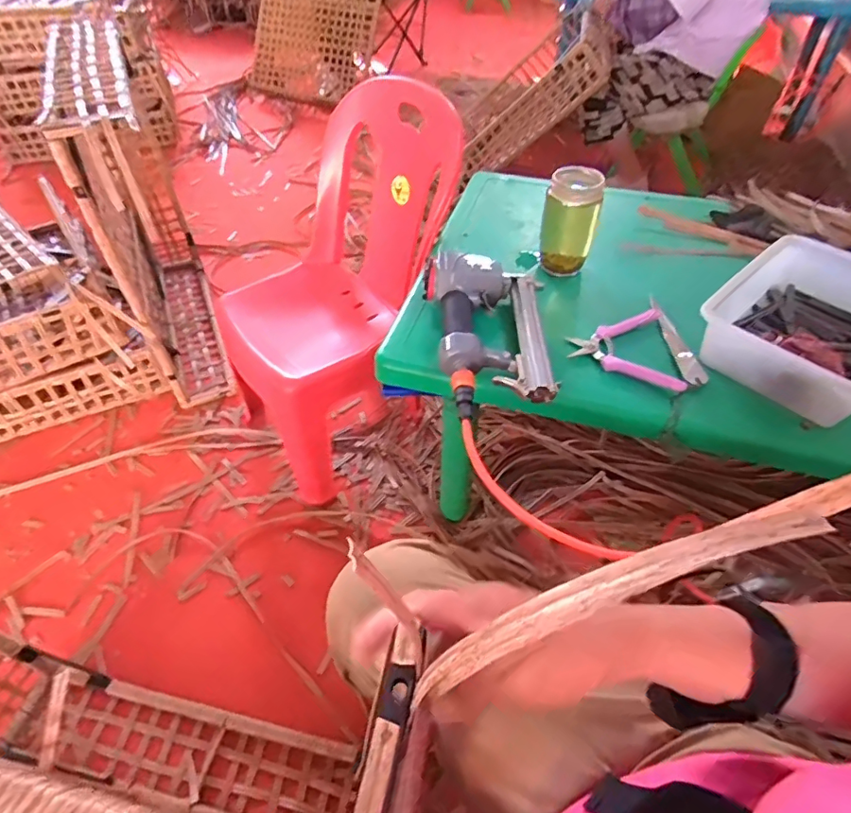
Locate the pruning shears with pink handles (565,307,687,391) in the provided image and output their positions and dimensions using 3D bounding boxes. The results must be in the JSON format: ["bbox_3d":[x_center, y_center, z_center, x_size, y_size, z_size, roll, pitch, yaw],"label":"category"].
[{"bbox_3d":[0.285,-0.089,0.718,0.149,0.022,0.135,23,52,19],"label":"pruning shears with pink handles"}]

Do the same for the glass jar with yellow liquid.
[{"bbox_3d":[0.216,-0.276,0.798,0.080,0.135,0.064,14,49,12],"label":"glass jar with yellow liquid"}]

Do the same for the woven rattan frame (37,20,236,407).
[{"bbox_3d":[-0.671,-0.463,1.280,0.163,0.664,0.737,-18,50,-16],"label":"woven rattan frame"}]

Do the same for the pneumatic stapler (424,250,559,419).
[{"bbox_3d":[0.088,-0.104,0.690,0.158,0.051,0.272,-3,48,-4],"label":"pneumatic stapler"}]

